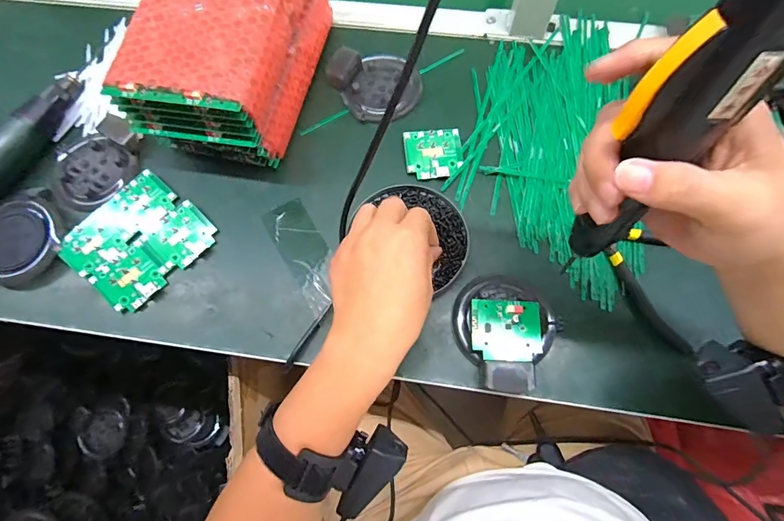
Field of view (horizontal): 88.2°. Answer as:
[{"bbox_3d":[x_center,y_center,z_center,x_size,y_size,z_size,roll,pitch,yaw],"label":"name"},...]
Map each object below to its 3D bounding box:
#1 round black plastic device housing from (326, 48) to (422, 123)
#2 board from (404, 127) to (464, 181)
[{"bbox_3d":[-0.016,-0.200,0.450,0.088,0.033,0.081,-32,73,-9],"label":"round black plastic device housing"},{"bbox_3d":[0.044,-0.111,0.421,0.058,0.004,0.054,-6,79,-3],"label":"board"}]

